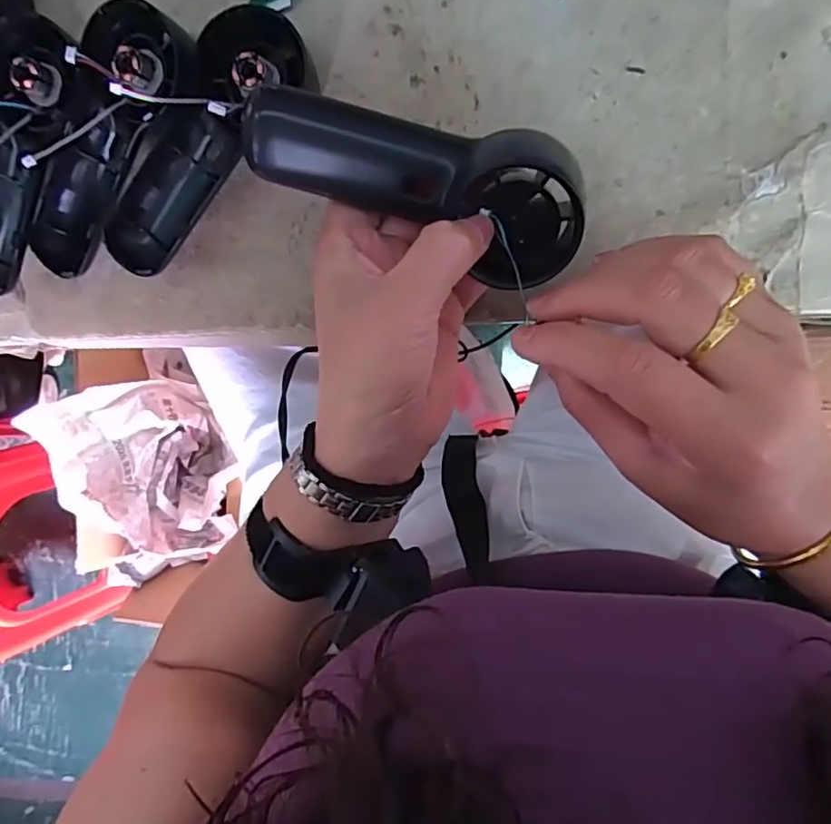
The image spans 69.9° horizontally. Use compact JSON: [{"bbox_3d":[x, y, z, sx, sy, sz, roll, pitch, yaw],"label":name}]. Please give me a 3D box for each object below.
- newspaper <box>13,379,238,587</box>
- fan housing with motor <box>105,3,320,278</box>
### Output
[{"bbox_3d":[-0.378,0.093,0.822,0.168,0.181,0.264,-8,93,9],"label":"newspaper"},{"bbox_3d":[-0.118,-0.147,0.327,0.051,0.033,0.152,40,100,1],"label":"fan housing with motor"}]

